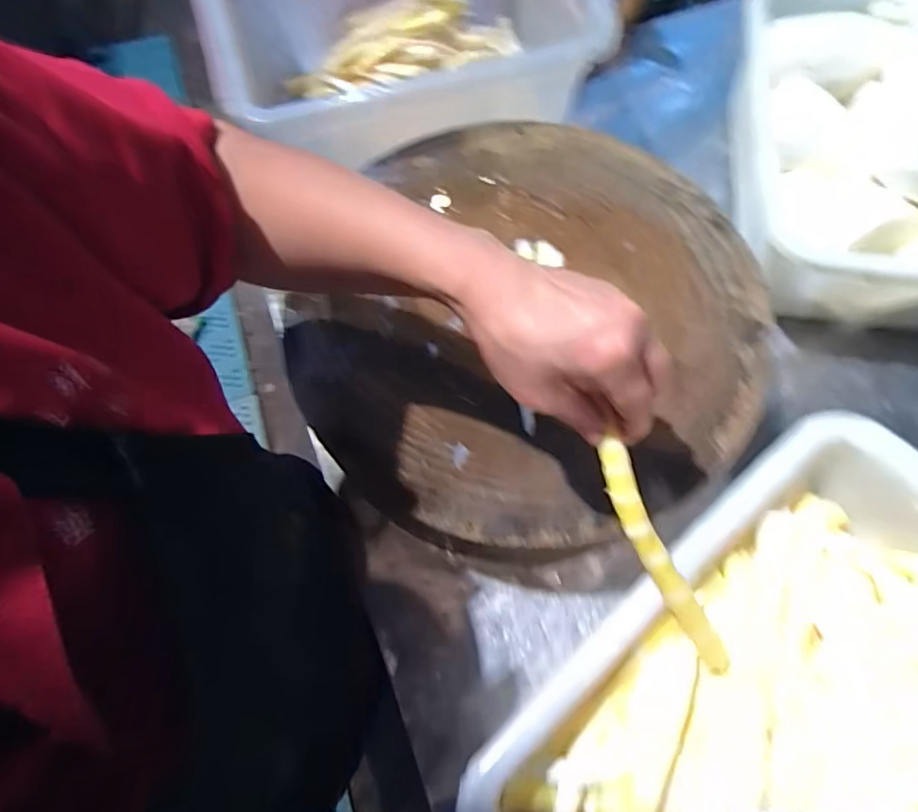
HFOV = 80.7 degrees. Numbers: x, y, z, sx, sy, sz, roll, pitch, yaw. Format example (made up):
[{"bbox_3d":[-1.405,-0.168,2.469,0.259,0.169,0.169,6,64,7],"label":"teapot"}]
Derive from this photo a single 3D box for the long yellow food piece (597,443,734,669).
[{"bbox_3d":[0.127,0.101,0.332,0.022,0.012,0.179,-34,105,-13],"label":"long yellow food piece"}]

